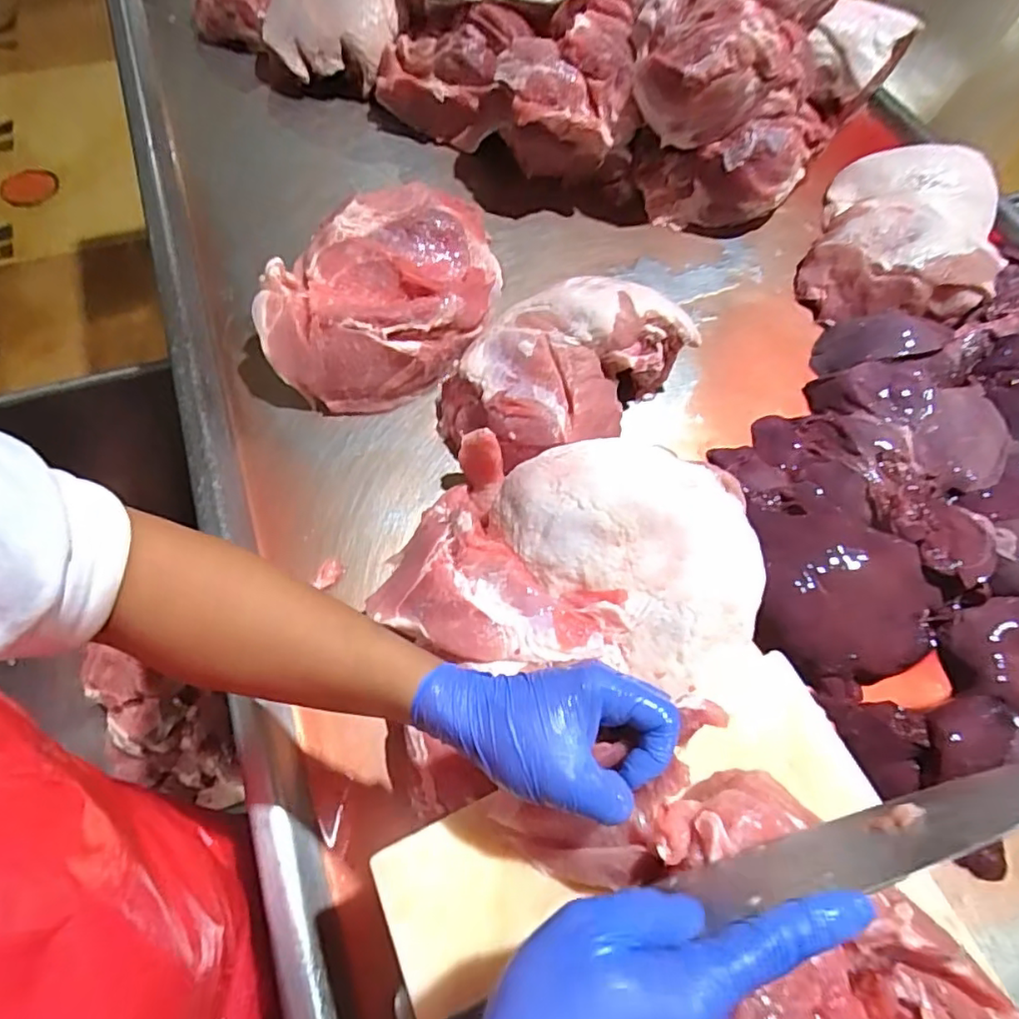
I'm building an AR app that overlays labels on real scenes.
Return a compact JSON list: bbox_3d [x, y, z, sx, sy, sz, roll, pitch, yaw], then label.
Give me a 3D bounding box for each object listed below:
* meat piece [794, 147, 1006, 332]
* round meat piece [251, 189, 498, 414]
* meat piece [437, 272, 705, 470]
[{"bbox_3d":[0.509,-0.345,0.762,0.205,0.103,0.287,25,64,9],"label":"meat piece"},{"bbox_3d":[-0.135,-0.245,0.684,0.219,0.084,0.293,16,63,5],"label":"round meat piece"},{"bbox_3d":[0.055,-0.149,0.623,0.164,0.118,0.239,40,67,15],"label":"meat piece"}]

